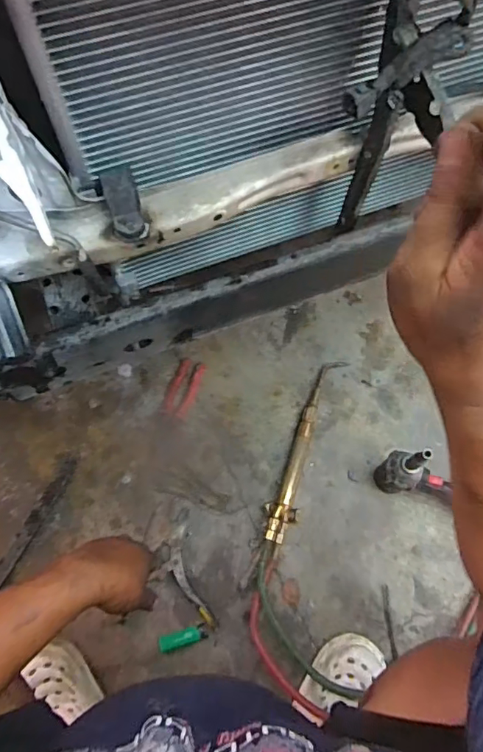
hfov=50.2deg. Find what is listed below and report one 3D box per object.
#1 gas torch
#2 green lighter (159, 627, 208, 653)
[{"bbox_3d":[0.118,0.129,0.947,0.053,0.042,0.354,21,74,4],"label":"gas torch"},{"bbox_3d":[-0.096,0.436,0.855,0.076,0.011,0.027,-17,75,-7],"label":"green lighter"}]

